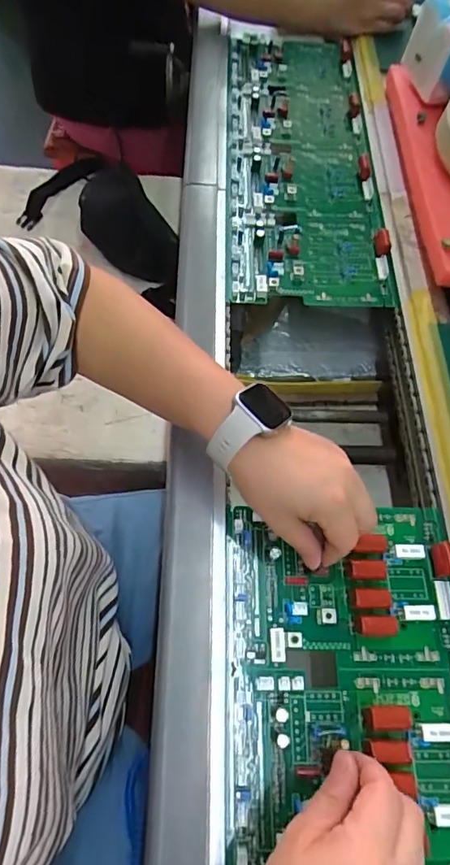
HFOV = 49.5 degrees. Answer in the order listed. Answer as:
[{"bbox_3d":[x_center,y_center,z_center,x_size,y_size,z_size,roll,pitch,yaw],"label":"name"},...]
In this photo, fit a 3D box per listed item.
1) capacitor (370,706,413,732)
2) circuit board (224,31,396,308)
[{"bbox_3d":[0.110,0.193,0.329,0.027,0.018,0.015,4,63,-1],"label":"capacitor"},{"bbox_3d":[0.086,-0.345,0.589,0.162,0.022,0.445,1,63,-3],"label":"circuit board"}]

